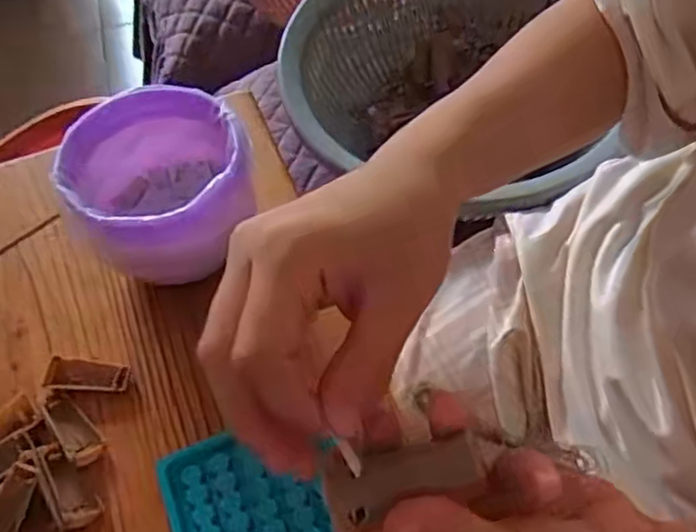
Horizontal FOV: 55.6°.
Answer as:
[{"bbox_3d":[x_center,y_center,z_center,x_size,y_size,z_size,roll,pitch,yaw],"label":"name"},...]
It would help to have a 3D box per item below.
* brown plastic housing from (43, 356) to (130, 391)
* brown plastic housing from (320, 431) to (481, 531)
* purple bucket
[{"bbox_3d":[-0.158,0.067,0.399,0.050,0.006,0.020,5,54,9],"label":"brown plastic housing"},{"bbox_3d":[0.016,0.067,0.214,0.049,0.007,0.022,-16,53,4],"label":"brown plastic housing"},{"bbox_3d":[-0.114,-0.043,0.421,0.099,0.091,0.103,-3,54,4],"label":"purple bucket"}]

